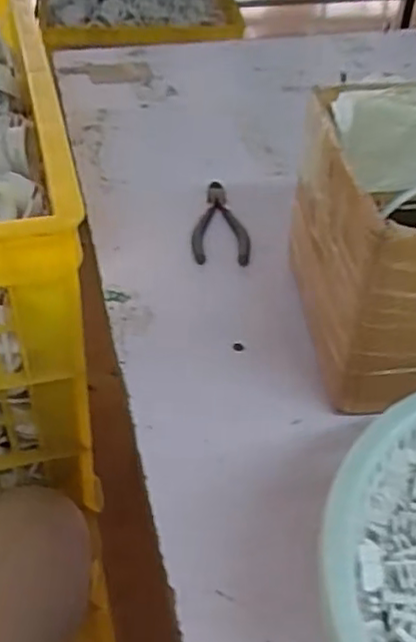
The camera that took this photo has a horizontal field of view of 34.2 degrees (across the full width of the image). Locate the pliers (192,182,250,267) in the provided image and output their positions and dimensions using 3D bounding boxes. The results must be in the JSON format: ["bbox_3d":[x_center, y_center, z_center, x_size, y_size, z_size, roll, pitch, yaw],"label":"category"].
[{"bbox_3d":[0.013,-0.092,0.621,0.050,0.018,0.115,4,43,0],"label":"pliers"}]

